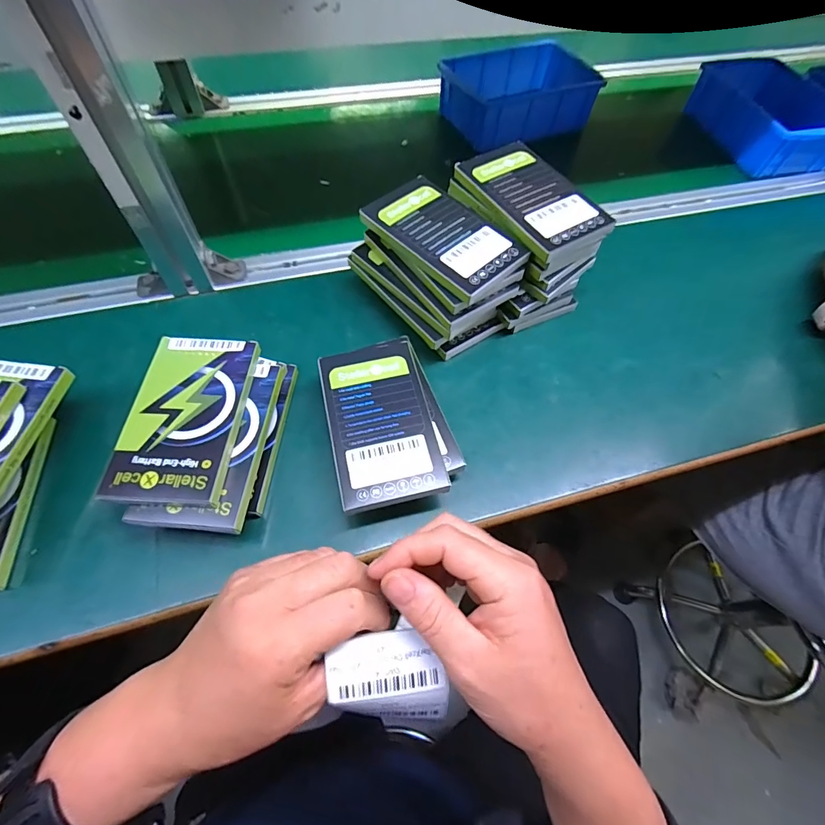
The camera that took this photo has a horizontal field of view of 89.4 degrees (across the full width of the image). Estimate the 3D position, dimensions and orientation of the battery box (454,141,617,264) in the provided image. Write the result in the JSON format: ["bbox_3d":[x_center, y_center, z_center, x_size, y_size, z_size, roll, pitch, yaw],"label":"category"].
[{"bbox_3d":[0.105,-0.193,0.375,0.080,0.015,0.135,-27,66,-17],"label":"battery box"}]

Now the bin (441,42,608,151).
[{"bbox_3d":[0.150,-0.442,0.581,0.198,0.052,0.137,-17,63,-12],"label":"bin"}]

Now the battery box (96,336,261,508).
[{"bbox_3d":[-0.168,0.001,0.308,0.078,0.009,0.132,4,61,0],"label":"battery box"}]

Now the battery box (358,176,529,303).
[{"bbox_3d":[0.026,-0.152,0.362,0.075,0.015,0.131,-39,69,-21],"label":"battery box"}]

